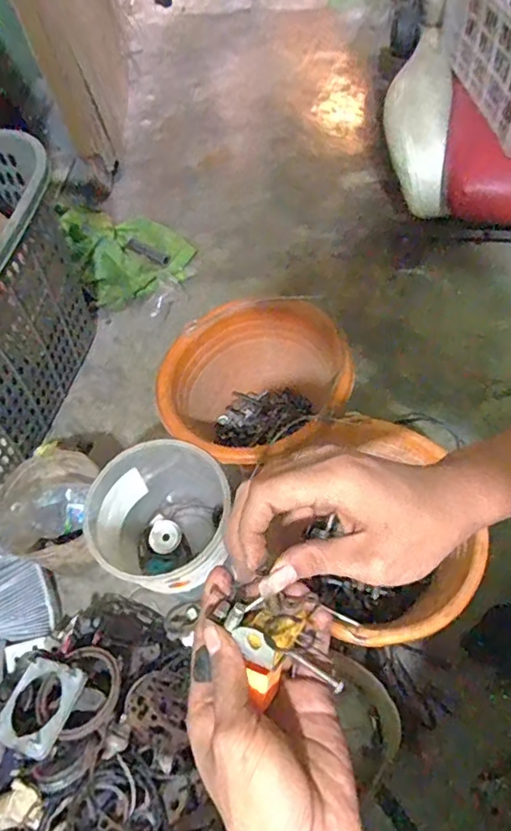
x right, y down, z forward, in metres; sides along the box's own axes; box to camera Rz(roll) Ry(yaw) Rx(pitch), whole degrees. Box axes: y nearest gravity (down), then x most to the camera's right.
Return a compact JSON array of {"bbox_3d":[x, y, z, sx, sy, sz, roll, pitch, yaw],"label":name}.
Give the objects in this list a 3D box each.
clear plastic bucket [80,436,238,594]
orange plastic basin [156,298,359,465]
[{"bbox_3d":[-0.118,0.138,0.699,0.150,0.172,0.166,25,66,20],"label":"clear plastic bucket"},{"bbox_3d":[0.007,-0.020,0.783,0.265,0.167,0.239,-27,60,-9],"label":"orange plastic basin"}]

